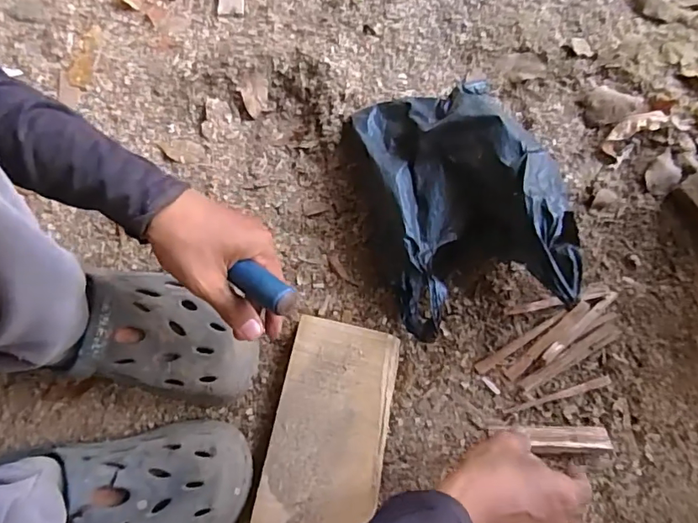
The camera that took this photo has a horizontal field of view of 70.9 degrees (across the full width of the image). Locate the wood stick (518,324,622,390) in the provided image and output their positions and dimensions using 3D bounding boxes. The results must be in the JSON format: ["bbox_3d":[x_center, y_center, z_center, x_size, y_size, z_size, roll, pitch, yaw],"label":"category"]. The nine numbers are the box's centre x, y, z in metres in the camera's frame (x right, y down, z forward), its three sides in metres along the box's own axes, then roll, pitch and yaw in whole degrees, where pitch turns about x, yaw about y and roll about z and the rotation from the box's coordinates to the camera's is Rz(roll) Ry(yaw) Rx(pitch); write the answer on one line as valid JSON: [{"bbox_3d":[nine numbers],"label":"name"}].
[{"bbox_3d":[0.230,0.099,0.507,0.118,0.011,0.016,-29,76,-7],"label":"wood stick"}]

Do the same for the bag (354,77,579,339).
[{"bbox_3d":[0.114,-0.070,0.506,0.178,0.112,0.265,-13,74,0],"label":"bag"}]

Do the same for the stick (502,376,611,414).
[{"bbox_3d":[0.215,0.139,0.504,0.113,0.004,0.008,-17,75,-4],"label":"stick"}]

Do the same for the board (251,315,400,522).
[{"bbox_3d":[-0.023,0.190,0.478,0.110,0.035,0.258,12,79,5],"label":"board"}]

